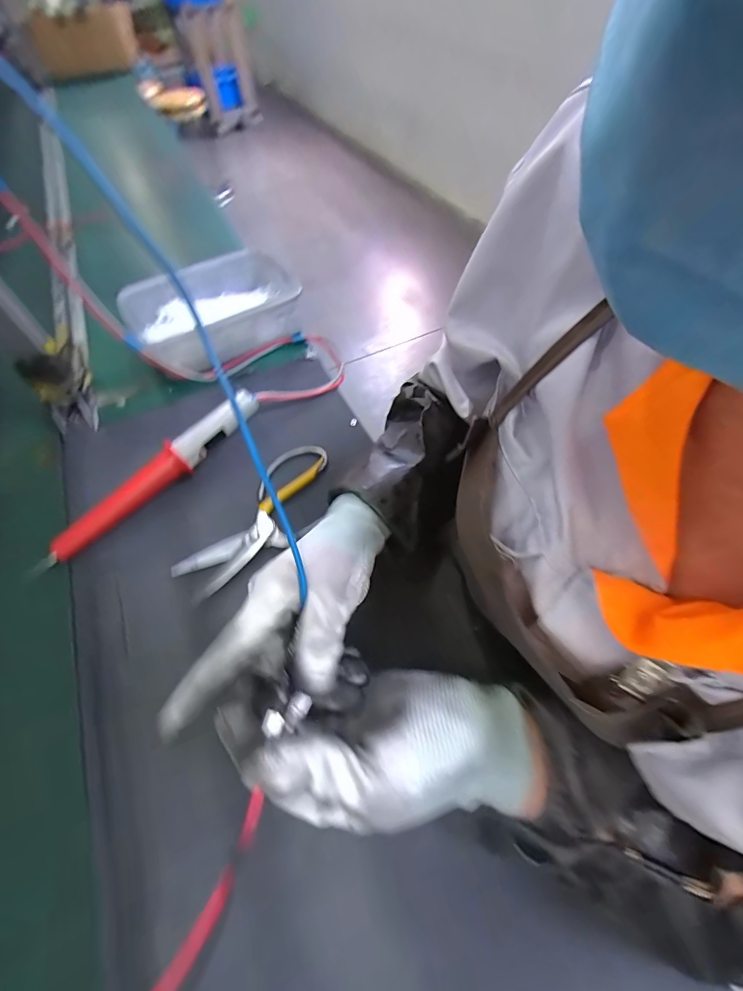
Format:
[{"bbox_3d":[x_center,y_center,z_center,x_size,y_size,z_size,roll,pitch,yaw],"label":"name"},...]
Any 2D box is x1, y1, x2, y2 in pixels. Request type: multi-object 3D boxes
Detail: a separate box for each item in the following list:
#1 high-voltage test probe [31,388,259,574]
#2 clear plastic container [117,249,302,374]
[{"bbox_3d":[-0.226,-0.024,0.416,0.027,0.038,0.267,36,65,23],"label":"high-voltage test probe"},{"bbox_3d":[-0.219,-0.260,0.557,0.223,0.066,0.156,-32,61,-17],"label":"clear plastic container"}]

